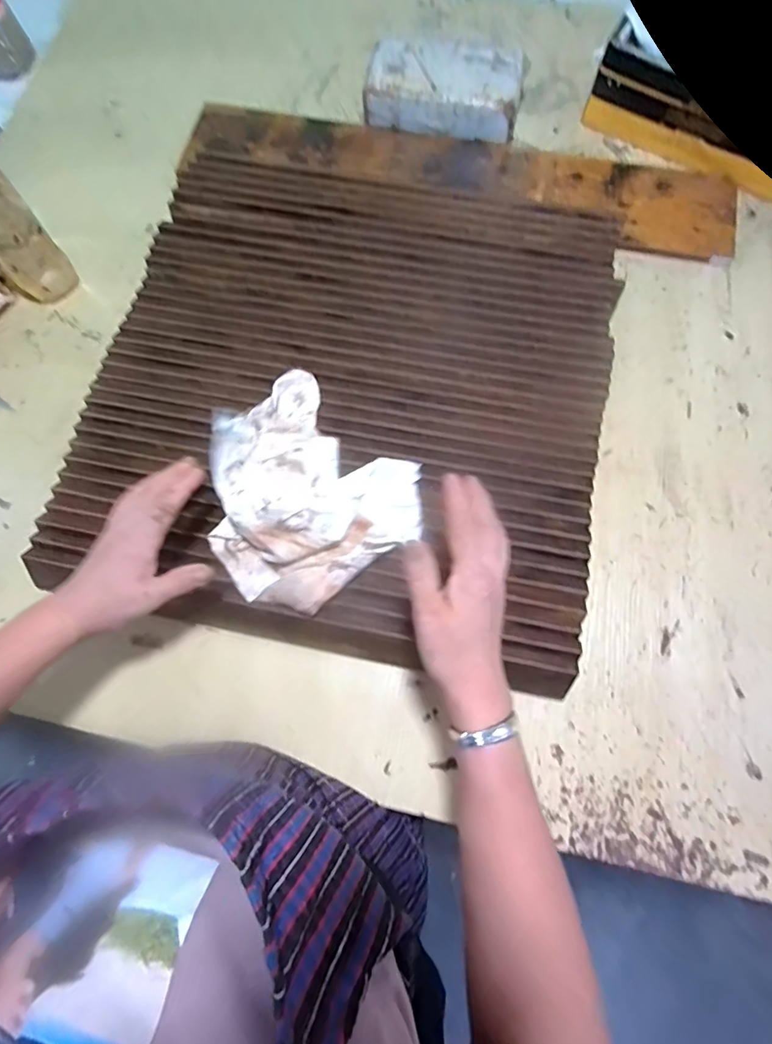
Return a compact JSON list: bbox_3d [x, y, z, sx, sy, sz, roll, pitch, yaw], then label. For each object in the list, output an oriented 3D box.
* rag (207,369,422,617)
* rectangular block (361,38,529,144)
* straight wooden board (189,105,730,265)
[{"bbox_3d":[-0.091,-0.036,0.466,0.201,0.042,0.220,-36,77,-8],"label":"rag"},{"bbox_3d":[0.078,-0.593,0.643,0.210,0.065,0.109,10,75,4],"label":"rectangular block"},{"bbox_3d":[0.095,-0.472,0.631,0.730,0.024,0.140,14,76,5],"label":"straight wooden board"}]

